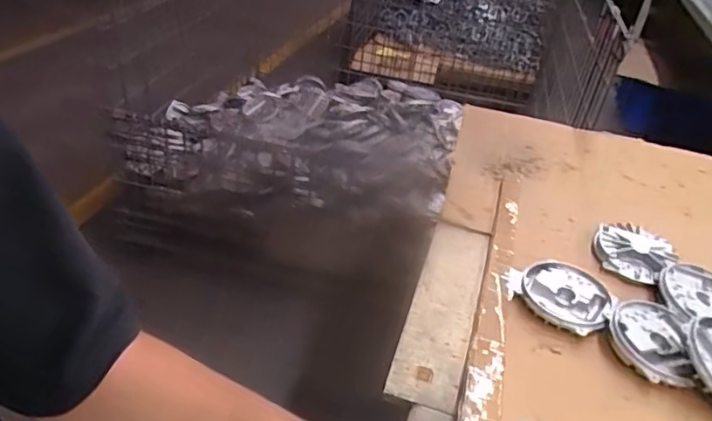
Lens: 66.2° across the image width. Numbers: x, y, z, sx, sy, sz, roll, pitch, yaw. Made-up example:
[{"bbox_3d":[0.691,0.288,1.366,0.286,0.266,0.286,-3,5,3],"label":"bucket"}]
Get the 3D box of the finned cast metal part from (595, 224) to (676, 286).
[{"bbox_3d":[0.378,0.055,0.748,0.098,0.027,0.089,25,39,24],"label":"finned cast metal part"}]

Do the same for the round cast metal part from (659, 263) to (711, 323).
[{"bbox_3d":[0.430,0.106,0.672,0.115,0.027,0.104,1,35,-9],"label":"round cast metal part"}]

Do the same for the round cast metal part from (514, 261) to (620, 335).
[{"bbox_3d":[0.255,0.103,0.671,0.110,0.017,0.110,5,35,-3],"label":"round cast metal part"}]

